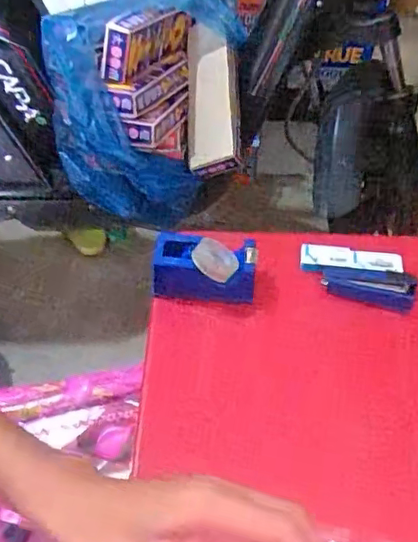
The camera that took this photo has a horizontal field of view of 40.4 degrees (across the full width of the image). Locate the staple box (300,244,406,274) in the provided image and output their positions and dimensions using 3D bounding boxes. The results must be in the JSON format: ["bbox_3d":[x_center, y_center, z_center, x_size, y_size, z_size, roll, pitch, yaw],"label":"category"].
[{"bbox_3d":[0.152,-0.010,0.610,0.105,0.011,0.034,7,44,6],"label":"staple box"}]

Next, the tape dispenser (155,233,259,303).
[{"bbox_3d":[-0.003,-0.007,0.573,0.098,0.047,0.055,5,44,4],"label":"tape dispenser"}]

